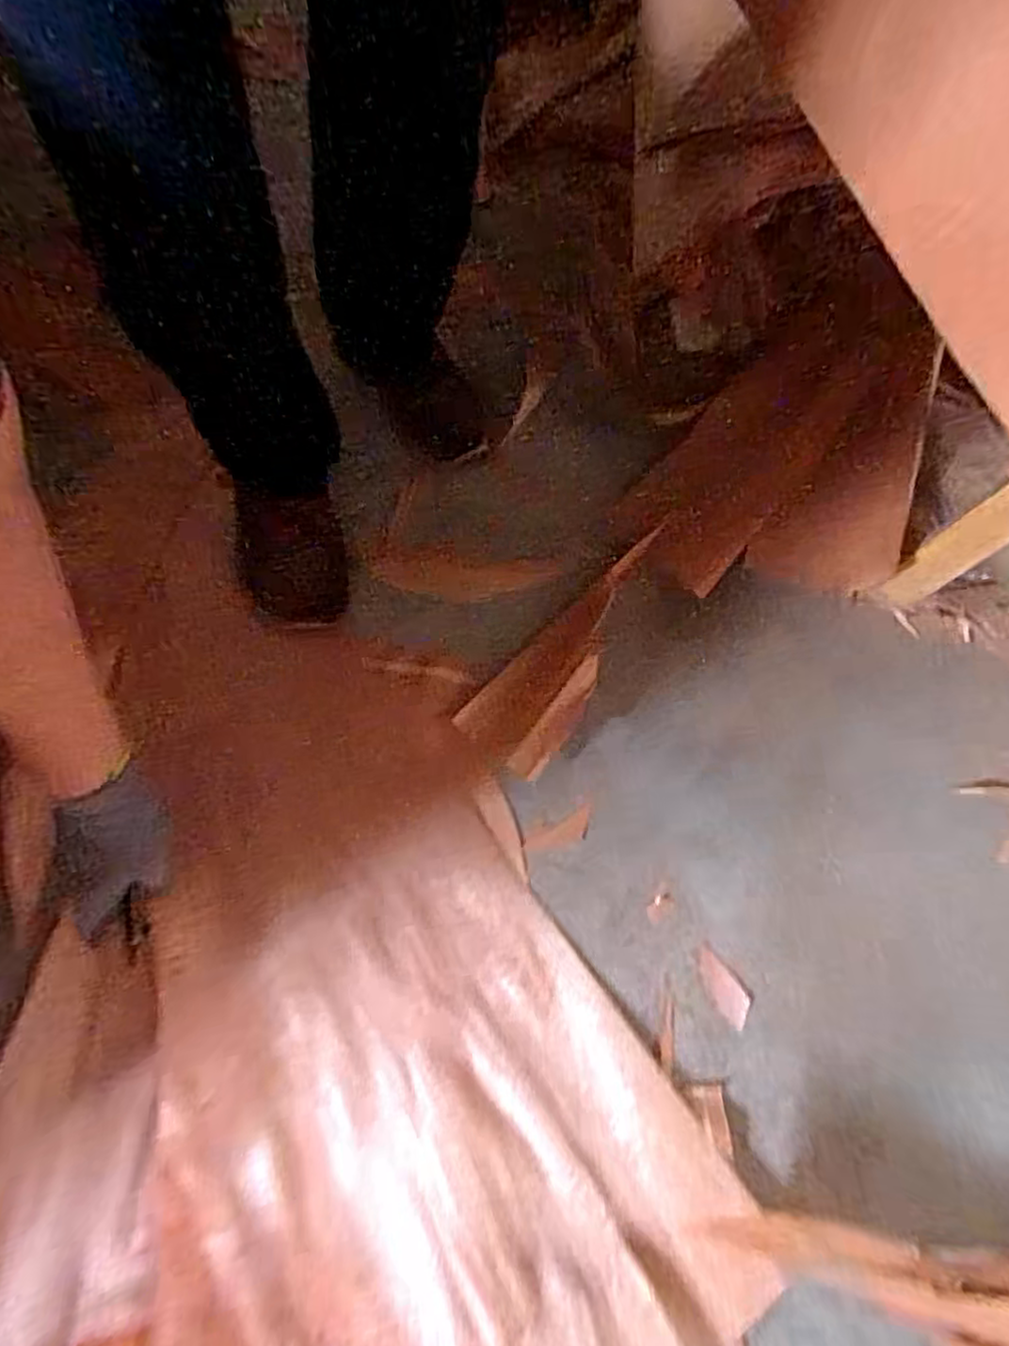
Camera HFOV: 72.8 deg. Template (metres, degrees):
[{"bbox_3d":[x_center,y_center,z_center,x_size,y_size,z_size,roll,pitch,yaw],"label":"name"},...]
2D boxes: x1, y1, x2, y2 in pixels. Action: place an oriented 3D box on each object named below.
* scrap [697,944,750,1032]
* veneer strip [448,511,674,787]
[{"bbox_3d":[0.172,0.248,0.540,0.024,0.004,0.058,-34,71,-16],"label":"scrap"},{"bbox_3d":[0.079,-0.032,0.647,0.087,0.024,0.285,38,69,14],"label":"veneer strip"}]

